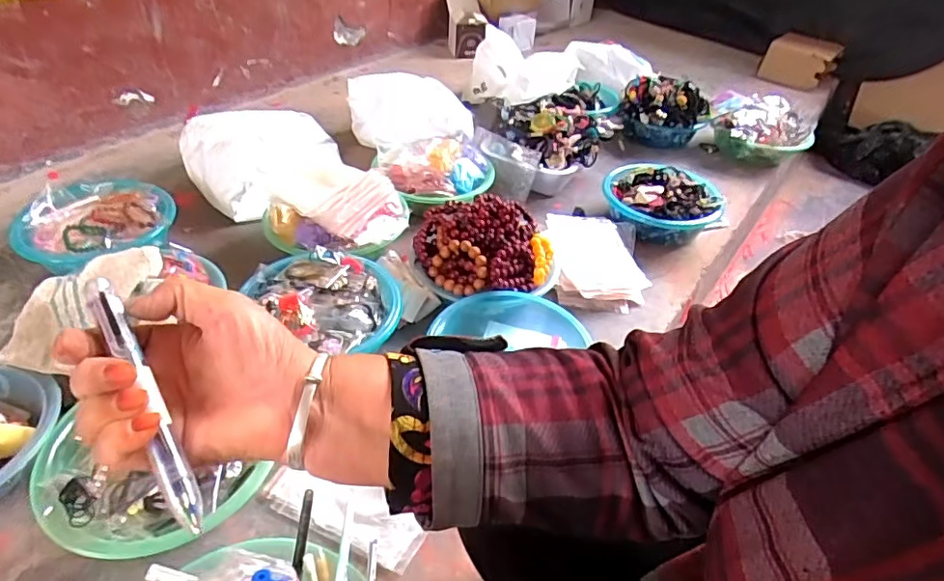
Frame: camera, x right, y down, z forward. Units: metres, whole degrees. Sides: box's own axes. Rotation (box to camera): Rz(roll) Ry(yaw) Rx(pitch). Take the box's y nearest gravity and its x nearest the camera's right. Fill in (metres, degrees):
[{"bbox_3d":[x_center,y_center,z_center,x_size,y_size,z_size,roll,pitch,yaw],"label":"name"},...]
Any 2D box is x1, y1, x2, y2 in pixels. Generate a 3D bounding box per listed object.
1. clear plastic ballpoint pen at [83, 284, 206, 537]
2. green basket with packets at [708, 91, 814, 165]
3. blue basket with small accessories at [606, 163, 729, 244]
[{"bbox_3d":[-0.163,0.054,0.274,0.014,0.010,0.136,-23,79,-28],"label":"clear plastic ballpoint pen"},{"bbox_3d":[0.707,-0.393,1.367,0.230,0.126,0.163,23,44,20],"label":"green basket with packets"},{"bbox_3d":[0.370,-0.168,1.104,0.186,0.091,0.213,-26,49,-31],"label":"blue basket with small accessories"}]

